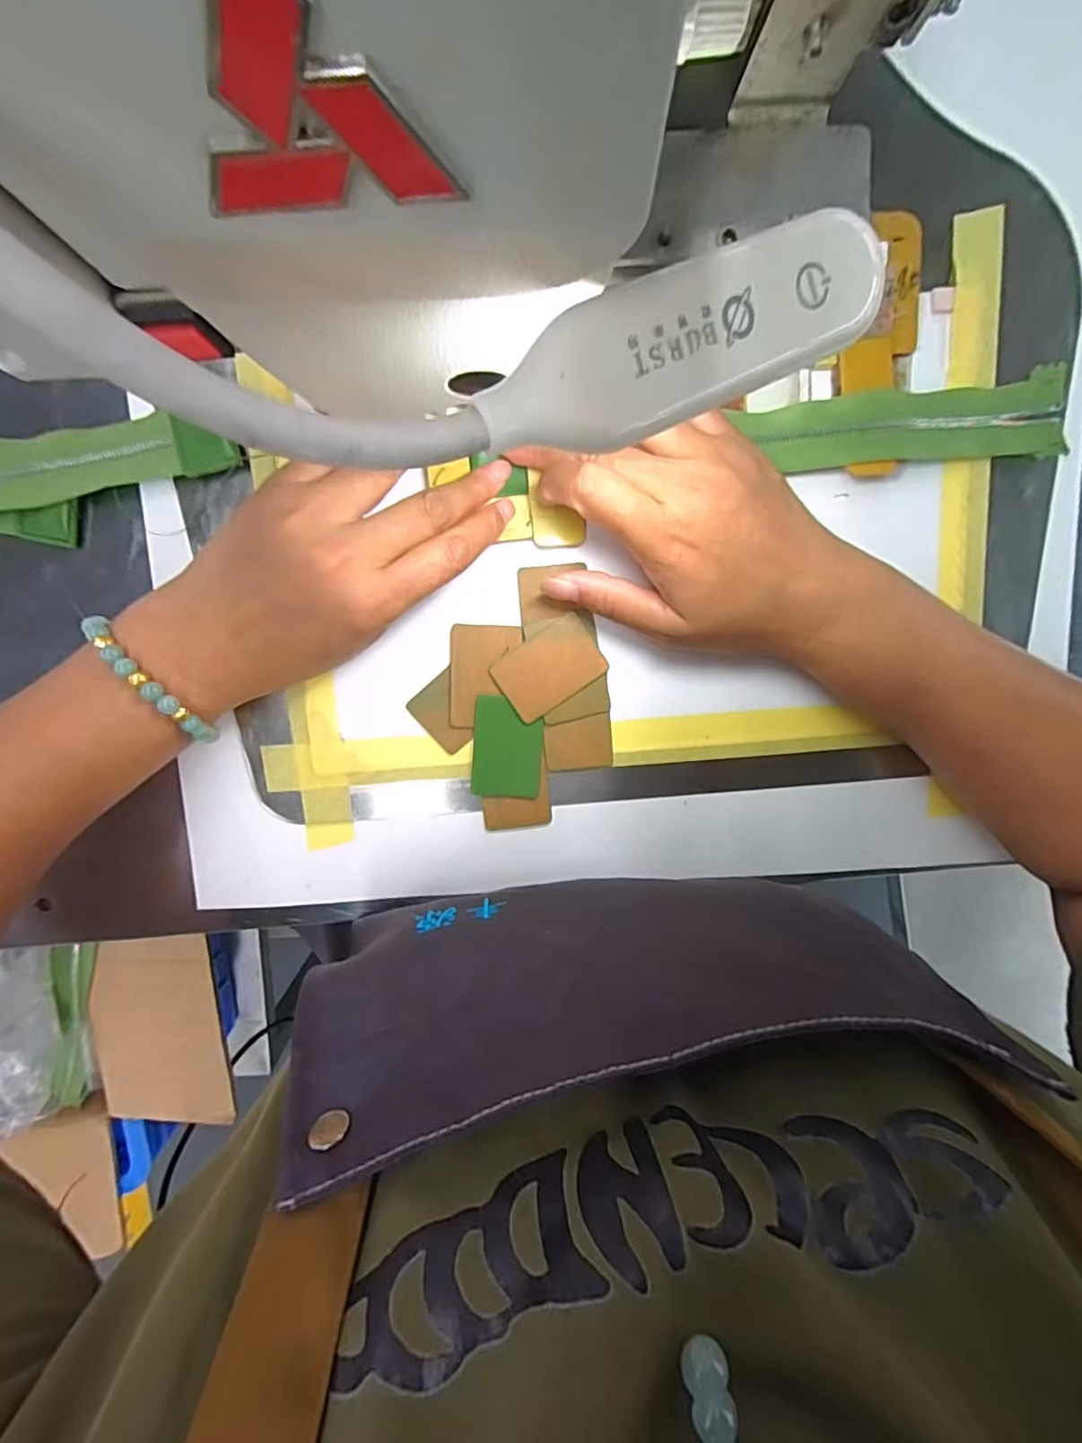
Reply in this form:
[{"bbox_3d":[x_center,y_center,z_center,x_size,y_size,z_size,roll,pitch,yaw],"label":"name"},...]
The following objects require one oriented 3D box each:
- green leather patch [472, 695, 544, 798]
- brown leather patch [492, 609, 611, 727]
[{"bbox_3d":[-0.017,0.014,0.290,0.035,0.004,0.051,4,98,-4],"label":"green leather patch"},{"bbox_3d":[0.004,-0.026,0.285,0.051,0.006,0.036,-34,99,2],"label":"brown leather patch"}]

